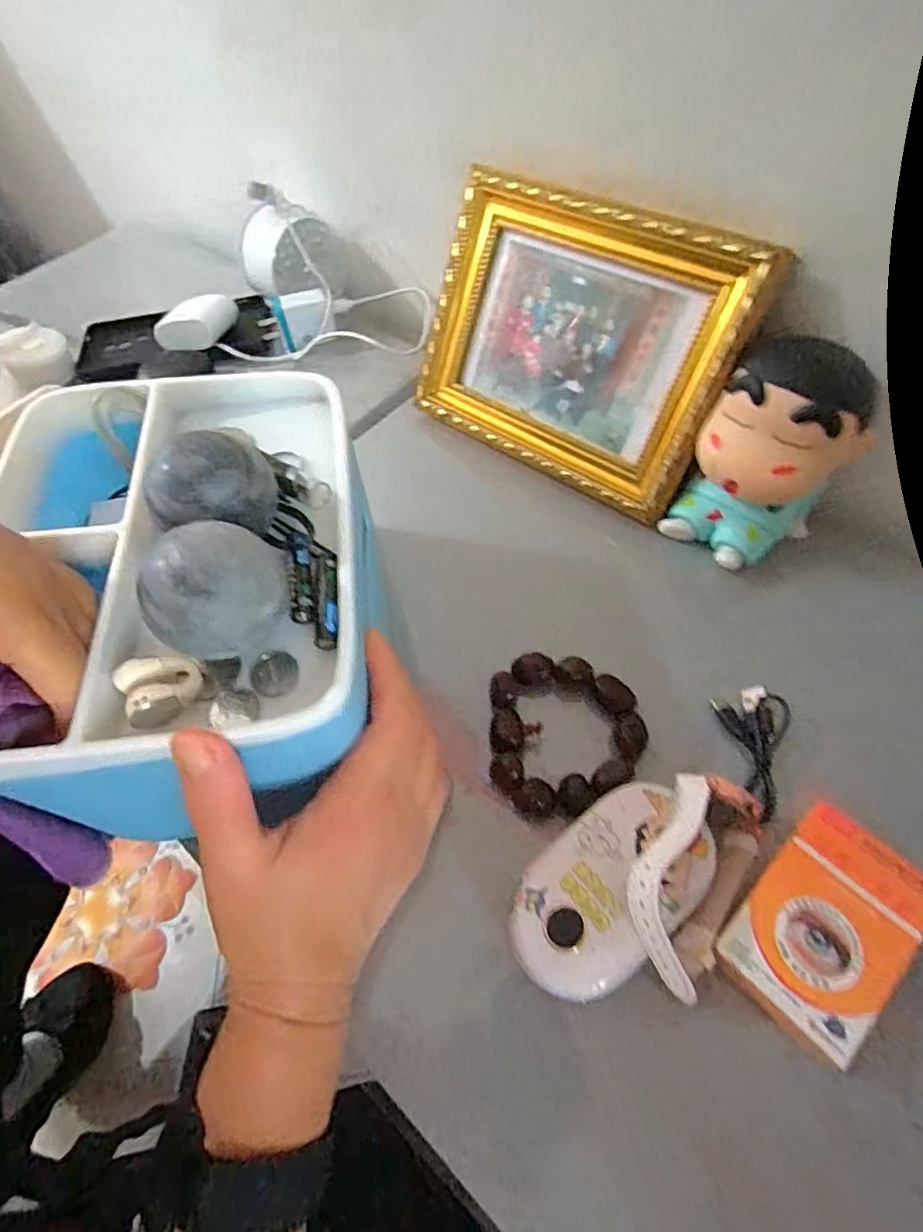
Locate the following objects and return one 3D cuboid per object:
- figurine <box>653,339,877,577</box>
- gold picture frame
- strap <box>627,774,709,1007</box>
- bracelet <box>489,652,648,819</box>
[{"bbox_3d":[0.172,-0.086,0.334,0.076,0.109,0.076,36,67,23],"label":"figurine"},{"bbox_3d":[0.069,-0.173,0.377,0.202,0.153,0.018,33,33,23],"label":"gold picture frame"},{"bbox_3d":[0.085,0.106,0.242,0.031,0.019,0.085,8,59,9],"label":"strap"},{"bbox_3d":[0.055,0.061,0.305,0.077,0.013,0.084,-1,58,4],"label":"bracelet"}]

